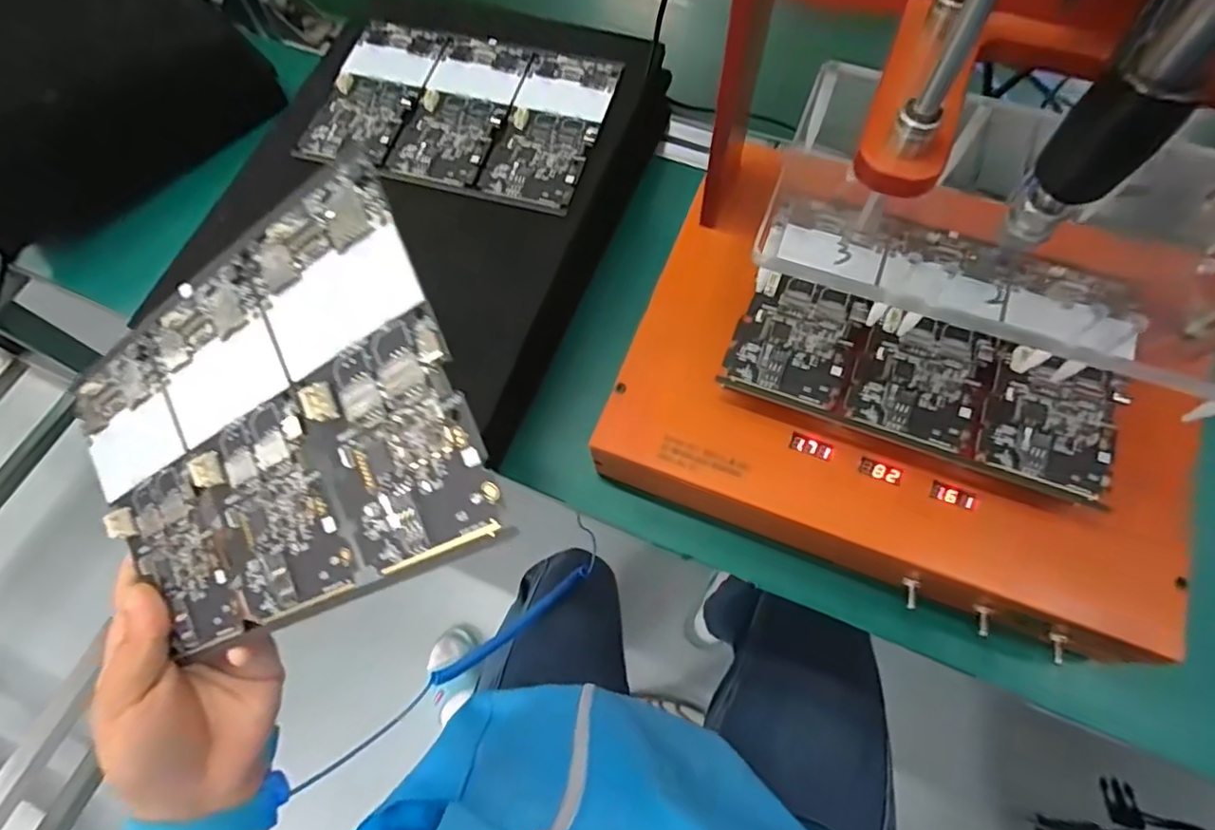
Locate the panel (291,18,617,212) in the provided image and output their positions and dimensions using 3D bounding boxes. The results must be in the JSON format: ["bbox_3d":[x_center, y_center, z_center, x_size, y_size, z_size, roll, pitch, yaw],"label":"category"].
[{"bbox_3d":[-0.107,-0.221,0.447,0.205,0.007,0.134,14,69,9],"label":"panel"}]

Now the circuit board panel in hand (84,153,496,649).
[{"bbox_3d":[-0.138,0.010,0.238,0.195,0.006,0.134,-25,85,24],"label":"circuit board panel in hand"}]

